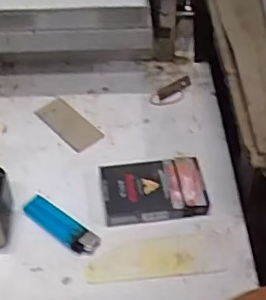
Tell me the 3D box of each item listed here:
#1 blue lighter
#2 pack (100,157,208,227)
[{"bbox_3d":[-0.068,0.069,0.527,0.084,0.011,0.024,32,56,26],"label":"blue lighter"},{"bbox_3d":[0.020,0.038,0.549,0.098,0.018,0.068,-6,48,-5],"label":"pack"}]

